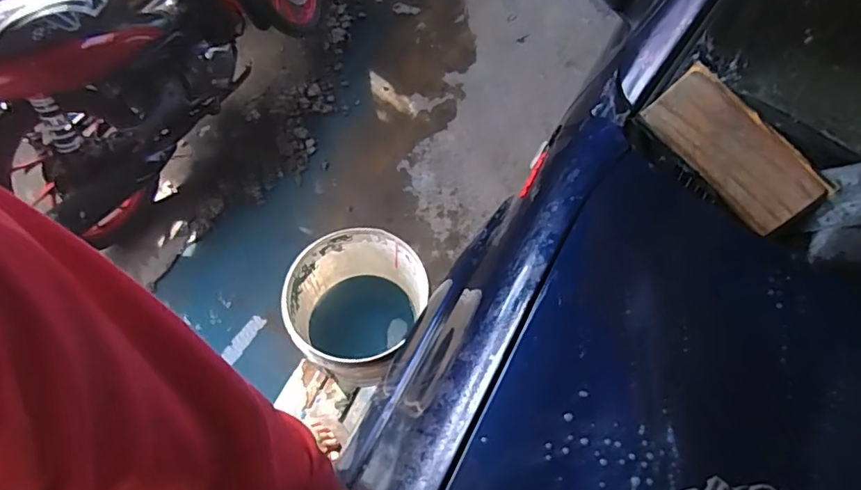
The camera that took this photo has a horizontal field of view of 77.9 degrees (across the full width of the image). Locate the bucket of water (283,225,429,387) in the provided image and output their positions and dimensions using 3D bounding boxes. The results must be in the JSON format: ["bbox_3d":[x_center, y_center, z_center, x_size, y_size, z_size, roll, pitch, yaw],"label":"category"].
[{"bbox_3d":[-0.175,0.165,1.249,0.253,0.322,0.305,19,63,8],"label":"bucket of water"}]

